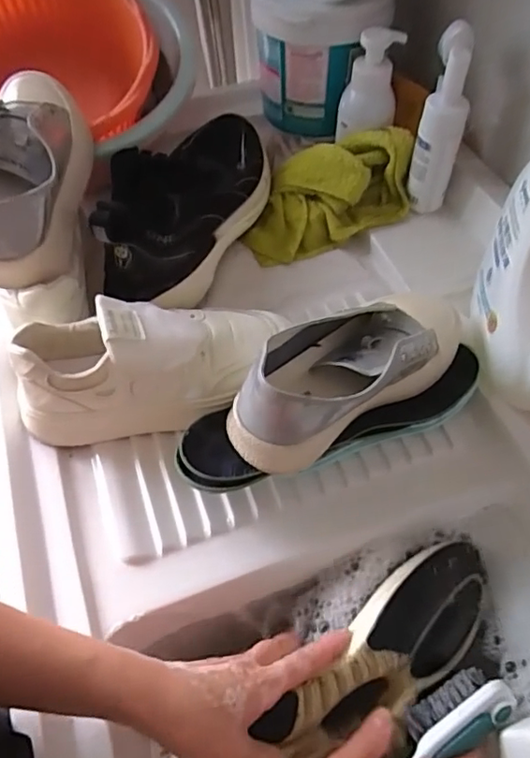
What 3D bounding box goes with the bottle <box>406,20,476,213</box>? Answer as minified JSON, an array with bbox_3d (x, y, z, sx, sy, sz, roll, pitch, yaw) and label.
[{"bbox_3d":[0.194,-0.276,0.626,0.047,0.193,0.040,12,56,10],"label":"bottle"}]

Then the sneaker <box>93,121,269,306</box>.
[{"bbox_3d":[-0.082,-0.216,0.634,0.139,0.111,0.293,9,56,8],"label":"sneaker"}]

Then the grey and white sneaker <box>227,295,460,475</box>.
[{"bbox_3d":[0.071,-0.017,0.485,0.236,0.089,0.090,-33,60,-20],"label":"grey and white sneaker"}]

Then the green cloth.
[{"bbox_3d":[0.069,-0.227,0.679,0.202,0.085,0.121,-16,56,-9],"label":"green cloth"}]

